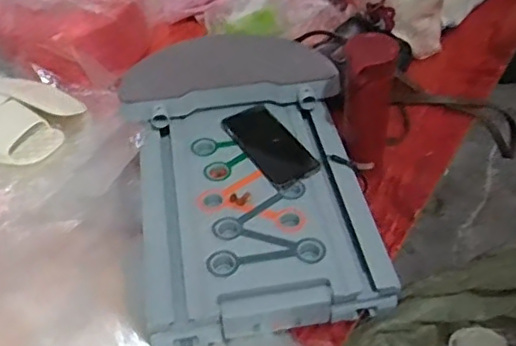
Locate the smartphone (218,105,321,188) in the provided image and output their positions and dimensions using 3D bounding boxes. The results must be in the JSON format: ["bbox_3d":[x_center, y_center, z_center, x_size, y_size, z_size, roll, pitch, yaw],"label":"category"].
[{"bbox_3d":[0.017,-0.048,0.868,0.083,0.015,0.163,-25,50,-22],"label":"smartphone"}]

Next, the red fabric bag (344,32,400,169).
[{"bbox_3d":[0.153,-0.093,0.827,0.071,0.203,0.052,8,46,9],"label":"red fabric bag"}]

